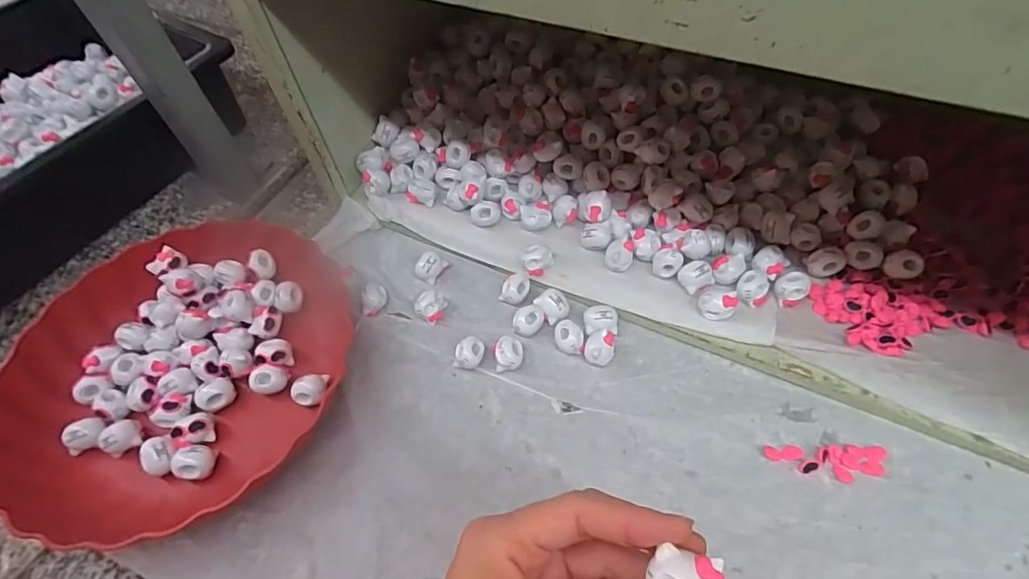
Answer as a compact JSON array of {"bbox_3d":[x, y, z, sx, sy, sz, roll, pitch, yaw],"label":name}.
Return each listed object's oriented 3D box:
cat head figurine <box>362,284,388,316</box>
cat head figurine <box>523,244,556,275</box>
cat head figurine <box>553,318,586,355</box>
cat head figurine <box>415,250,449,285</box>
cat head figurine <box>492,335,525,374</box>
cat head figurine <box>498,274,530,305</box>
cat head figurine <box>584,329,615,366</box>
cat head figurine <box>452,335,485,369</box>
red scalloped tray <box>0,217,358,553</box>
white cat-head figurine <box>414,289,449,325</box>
[{"bbox_3d":[-0.115,0.008,0.429,0.015,0.017,0.027,4,57,7],"label":"cat head figurine"},{"bbox_3d":[0.020,-0.022,0.426,0.025,0.023,0.018,-3,56,3],"label":"cat head figurine"},{"bbox_3d":[0.041,0.038,0.397,0.022,0.020,0.023,-2,56,3],"label":"cat head figurine"},{"bbox_3d":[-0.071,-0.020,0.446,0.017,0.021,0.024,30,64,22],"label":"cat head figurine"},{"bbox_3d":[-0.004,0.049,0.394,0.022,0.019,0.023,-2,56,3],"label":"cat head figurine"},{"bbox_3d":[0.001,0.000,0.426,0.018,0.015,0.024,29,63,22],"label":"cat head figurine"},{"bbox_3d":[0.064,0.045,0.392,0.021,0.019,0.024,4,57,8],"label":"cat head figurine"},{"bbox_3d":[-0.034,0.049,0.396,0.019,0.020,0.024,14,58,14],"label":"cat head figurine"},{"bbox_3d":[-0.245,0.057,0.390,0.239,0.043,0.244,2,56,6],"label":"red scalloped tray"},{"bbox_3d":[-0.067,0.014,0.424,0.018,0.023,0.023,14,59,14],"label":"white cat-head figurine"}]

